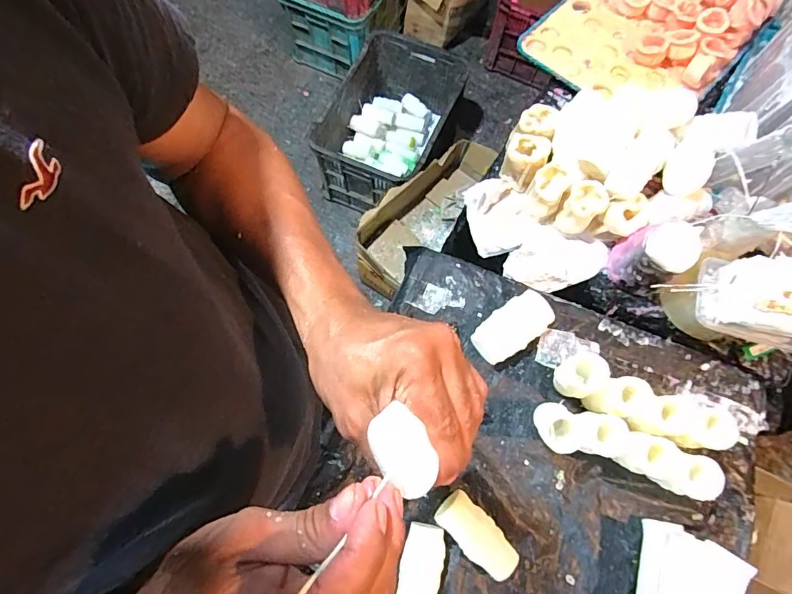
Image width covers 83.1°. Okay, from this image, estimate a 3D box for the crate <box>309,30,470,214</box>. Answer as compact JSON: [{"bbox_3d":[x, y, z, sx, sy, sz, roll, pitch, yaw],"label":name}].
[{"bbox_3d":[-0.033,-0.604,1.546,0.399,0.245,0.568,21,73,6],"label":"crate"}]

